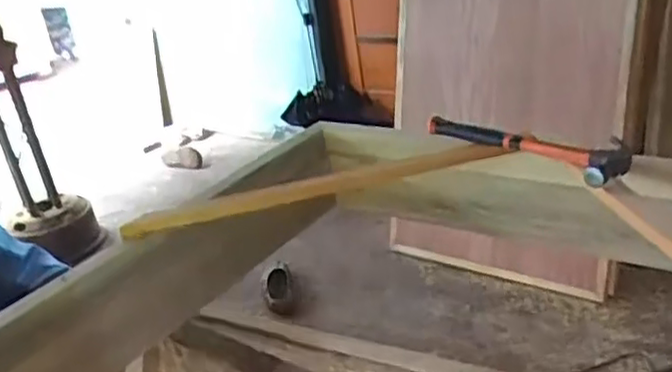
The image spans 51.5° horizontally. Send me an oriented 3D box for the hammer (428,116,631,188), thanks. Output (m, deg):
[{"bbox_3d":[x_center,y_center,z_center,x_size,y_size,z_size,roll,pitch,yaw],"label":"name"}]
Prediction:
[{"bbox_3d":[0.282,-0.061,1.017,0.093,0.041,0.327,-26,30,-32],"label":"hammer"}]

